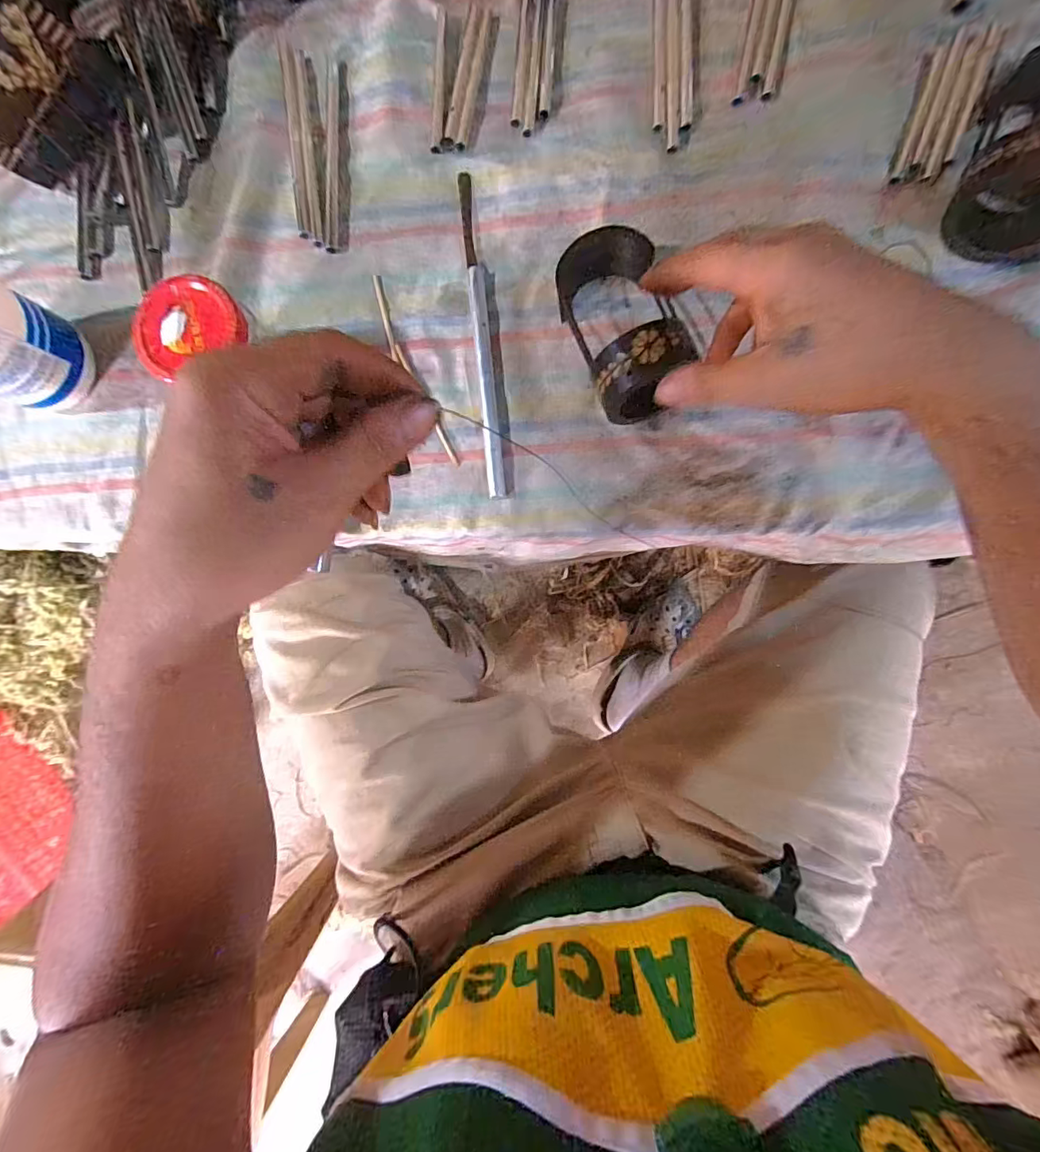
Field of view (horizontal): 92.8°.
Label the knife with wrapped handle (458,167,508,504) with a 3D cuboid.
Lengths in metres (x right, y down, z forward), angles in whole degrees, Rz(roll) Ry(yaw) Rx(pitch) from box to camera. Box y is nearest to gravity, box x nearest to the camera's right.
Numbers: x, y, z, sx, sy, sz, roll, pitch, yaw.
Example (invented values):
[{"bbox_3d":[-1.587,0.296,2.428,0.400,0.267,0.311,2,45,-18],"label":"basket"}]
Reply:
[{"bbox_3d":[-0.028,-0.177,0.367,0.013,0.010,0.238,-6,91,3],"label":"knife with wrapped handle"}]

